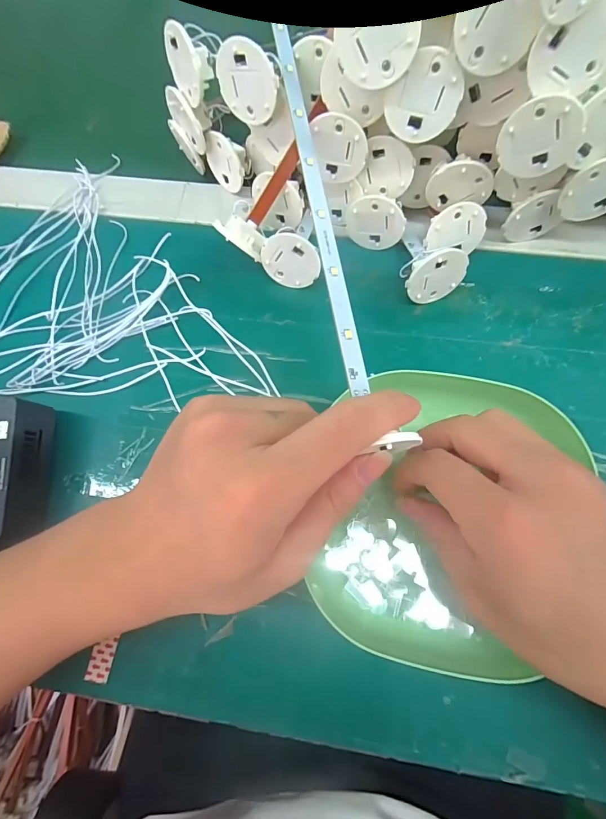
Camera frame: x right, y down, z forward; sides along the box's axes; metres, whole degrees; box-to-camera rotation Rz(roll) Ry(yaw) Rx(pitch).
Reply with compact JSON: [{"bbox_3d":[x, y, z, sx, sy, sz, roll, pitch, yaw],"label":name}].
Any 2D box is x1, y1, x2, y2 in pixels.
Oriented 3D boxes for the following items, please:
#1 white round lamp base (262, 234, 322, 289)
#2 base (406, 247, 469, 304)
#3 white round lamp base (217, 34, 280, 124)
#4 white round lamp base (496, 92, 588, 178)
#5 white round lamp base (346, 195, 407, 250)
[{"bbox_3d":[-0.008,-0.095,0.249,0.037,0.035,0.004,26,52,-19],"label":"white round lamp base"},{"bbox_3d":[0.083,-0.082,0.241,0.038,0.039,0.010,-20,70,-1],"label":"base"},{"bbox_3d":[-0.032,-0.185,0.219,0.037,0.036,0.011,36,75,13],"label":"white round lamp base"},{"bbox_3d":[0.124,-0.142,0.201,0.037,0.039,0.006,-7,56,35],"label":"white round lamp base"},{"bbox_3d":[0.048,-0.121,0.255,0.037,0.039,0.008,7,72,9],"label":"white round lamp base"}]

